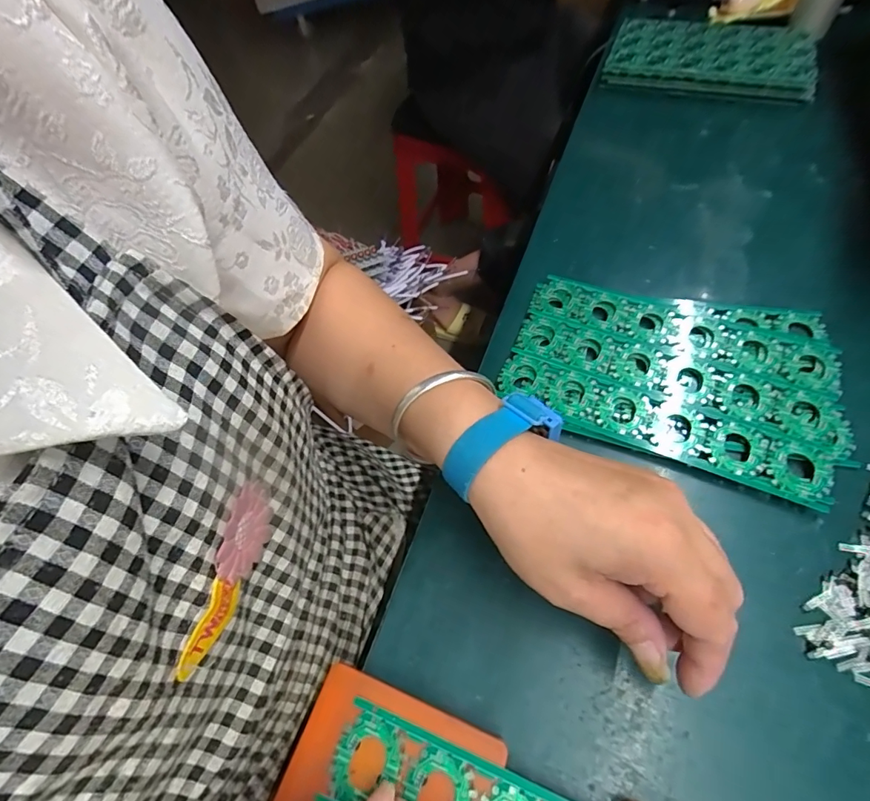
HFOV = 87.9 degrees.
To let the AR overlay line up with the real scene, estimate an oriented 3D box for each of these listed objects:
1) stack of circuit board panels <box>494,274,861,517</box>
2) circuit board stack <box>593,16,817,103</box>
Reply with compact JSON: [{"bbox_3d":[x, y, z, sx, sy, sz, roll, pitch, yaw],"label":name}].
[{"bbox_3d":[0.163,-0.023,0.315,0.209,0.012,0.144,16,62,18],"label":"stack of circuit board panels"},{"bbox_3d":[0.308,-0.391,0.513,0.210,0.026,0.126,11,60,15],"label":"circuit board stack"}]

